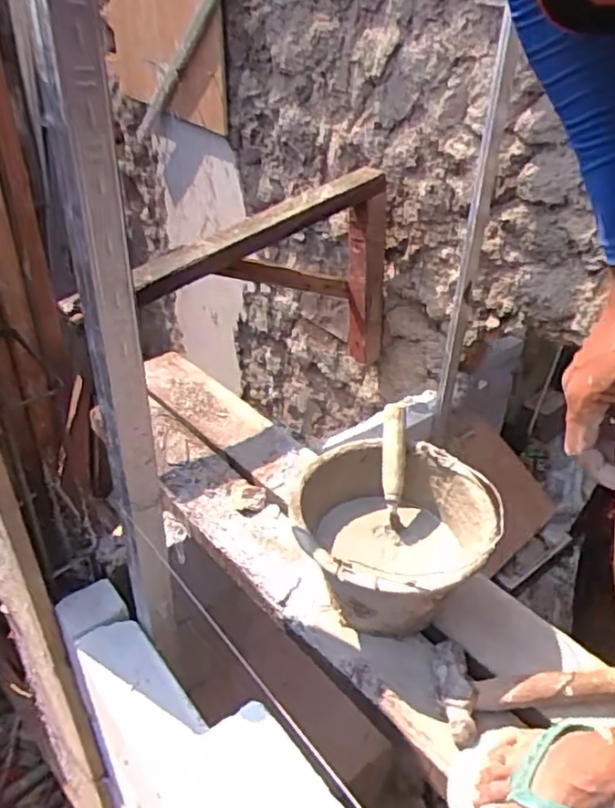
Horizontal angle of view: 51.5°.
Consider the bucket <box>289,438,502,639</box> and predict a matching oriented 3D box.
[{"bbox_3d":[0.107,0.189,0.836,0.244,0.181,0.230,0,34,0],"label":"bucket"}]

